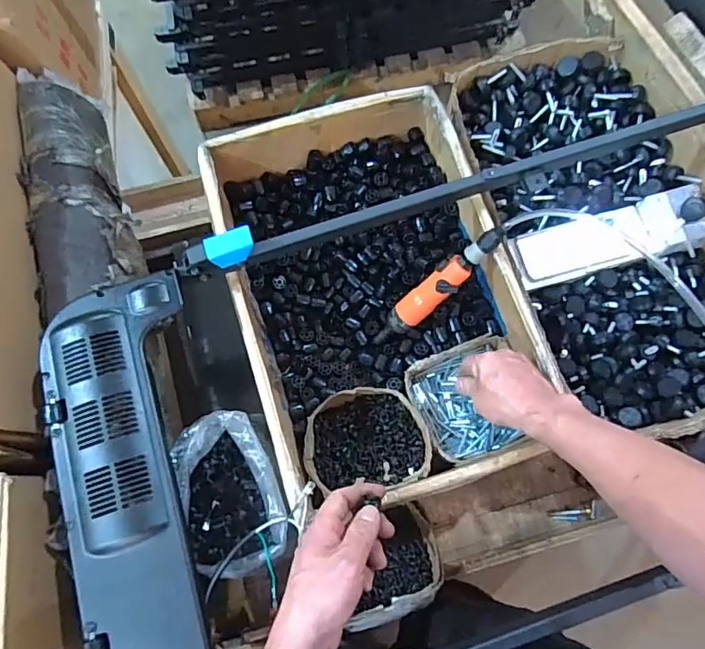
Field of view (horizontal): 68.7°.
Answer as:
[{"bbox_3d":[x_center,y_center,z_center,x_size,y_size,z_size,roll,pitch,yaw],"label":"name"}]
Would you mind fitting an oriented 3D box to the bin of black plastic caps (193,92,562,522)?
[{"bbox_3d":[0.033,-0.050,0.728,0.357,0.162,0.498,-20,75,-5],"label":"bin of black plastic caps"}]

